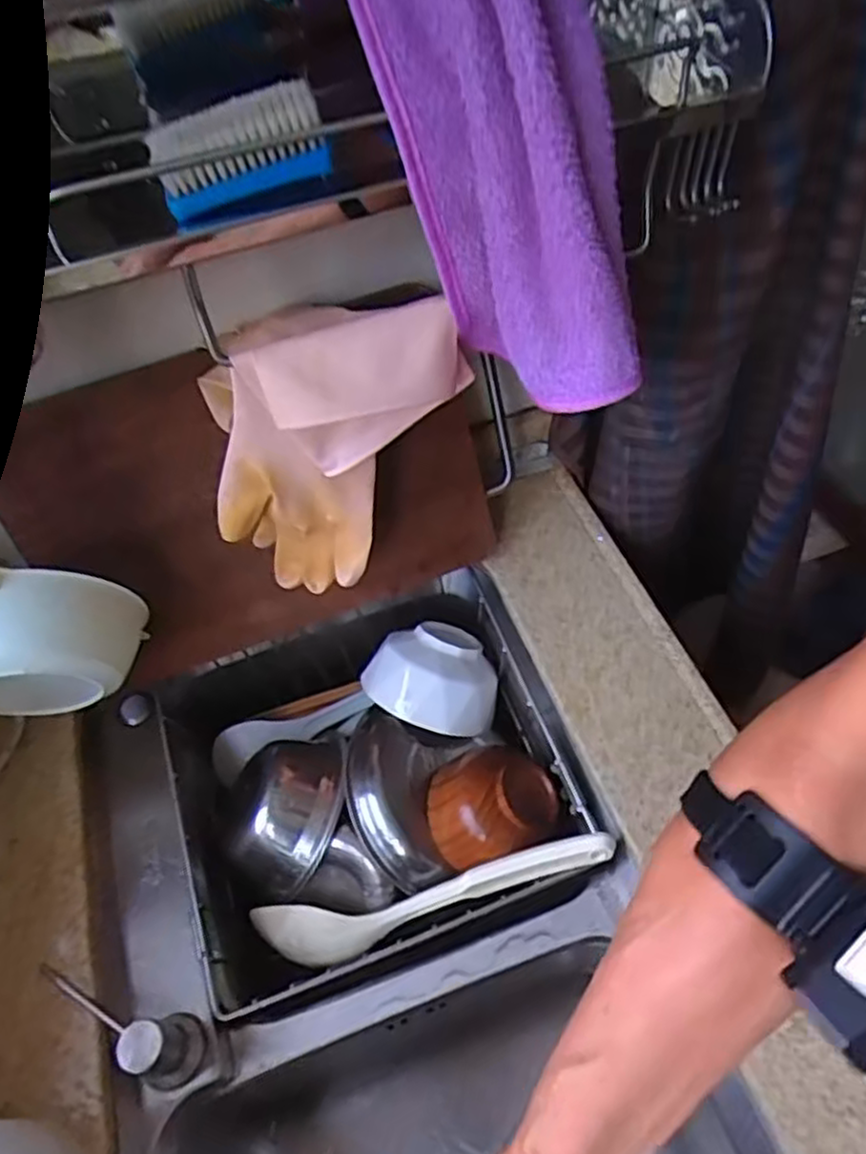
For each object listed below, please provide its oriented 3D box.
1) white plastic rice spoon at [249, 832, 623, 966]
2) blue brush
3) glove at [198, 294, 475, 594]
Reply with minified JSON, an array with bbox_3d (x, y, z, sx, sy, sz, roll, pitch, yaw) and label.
[{"bbox_3d":[-0.005,0.239,0.559,0.283,0.029,0.048,-21,55,10],"label":"white plastic rice spoon"},{"bbox_3d":[-0.093,-0.206,0.362,0.080,0.040,0.029,-14,55,-5],"label":"blue brush"},{"bbox_3d":[-0.062,-0.076,0.497,0.166,0.219,0.048,-7,55,0],"label":"glove"}]

